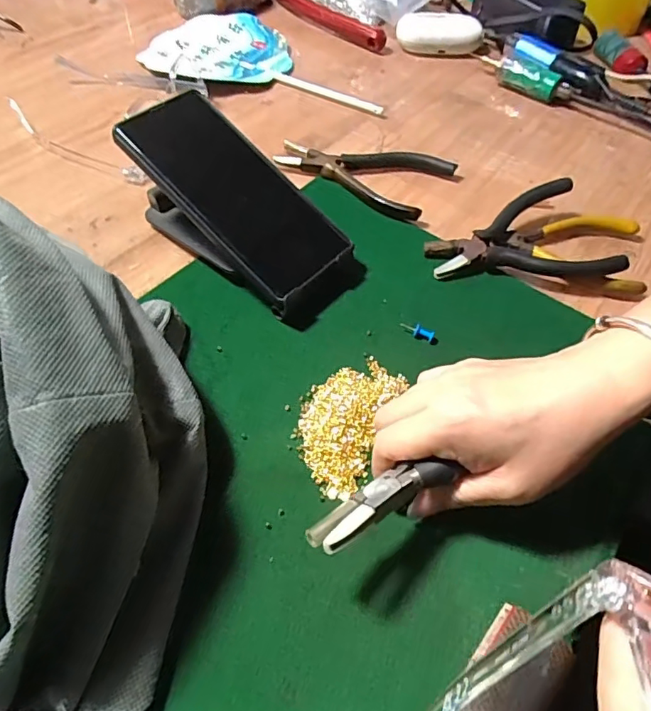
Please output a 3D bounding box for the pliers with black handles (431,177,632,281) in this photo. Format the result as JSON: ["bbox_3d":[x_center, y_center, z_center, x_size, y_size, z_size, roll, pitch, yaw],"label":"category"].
[{"bbox_3d":[0.146,-0.092,0.391,0.126,0.032,0.085,3,53,0],"label":"pliers with black handles"}]

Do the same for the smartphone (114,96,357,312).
[{"bbox_3d":[-0.060,-0.111,0.351,0.159,0.012,0.075,45,62,2],"label":"smartphone"}]

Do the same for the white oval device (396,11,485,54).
[{"bbox_3d":[0.127,-0.358,0.583,0.091,0.032,0.038,3,53,0],"label":"white oval device"}]

